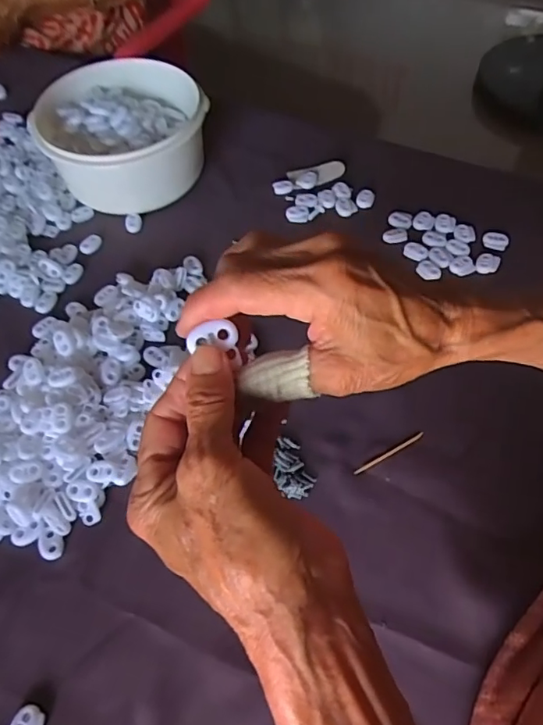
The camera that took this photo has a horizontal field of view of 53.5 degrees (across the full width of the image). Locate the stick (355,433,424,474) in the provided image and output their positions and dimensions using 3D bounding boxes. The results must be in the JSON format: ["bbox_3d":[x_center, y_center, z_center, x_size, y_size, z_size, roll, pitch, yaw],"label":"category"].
[{"bbox_3d":[0.087,0.066,0.397,0.061,0.004,0.004,-25,60,-14],"label":"stick"}]

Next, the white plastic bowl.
[{"bbox_3d":[-0.144,-0.224,0.540,0.158,0.082,0.154,0,57,1],"label":"white plastic bowl"}]

